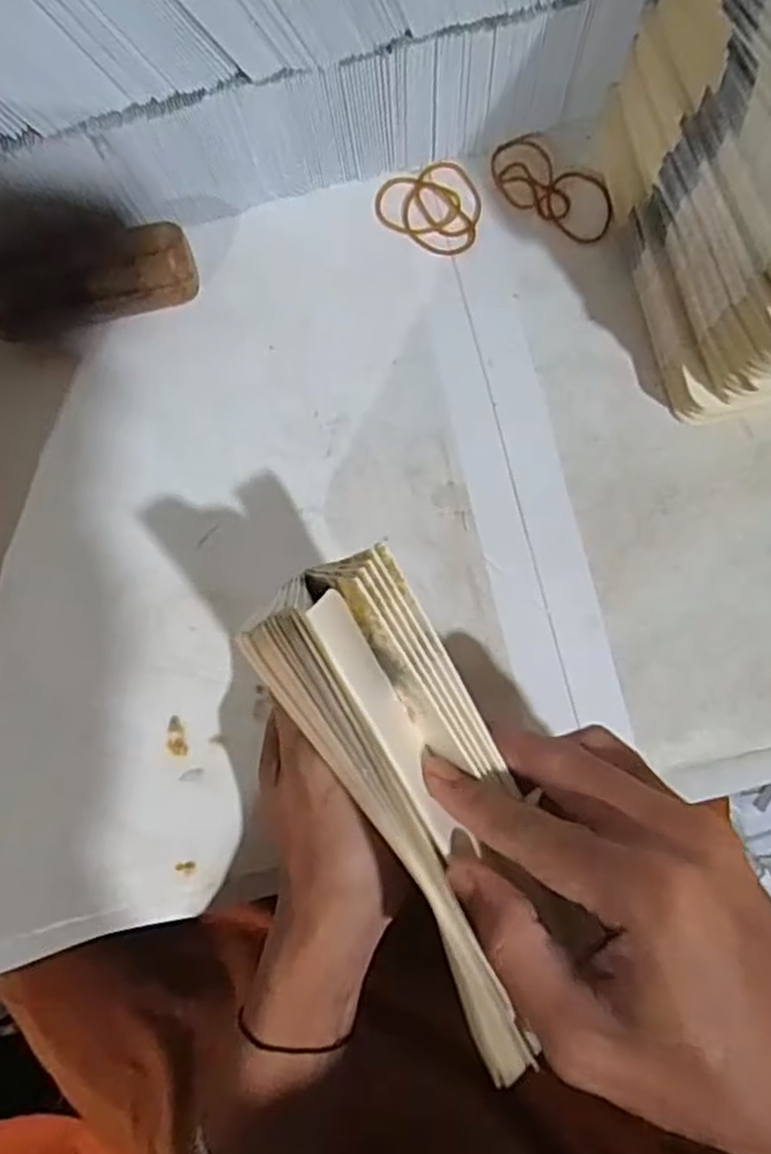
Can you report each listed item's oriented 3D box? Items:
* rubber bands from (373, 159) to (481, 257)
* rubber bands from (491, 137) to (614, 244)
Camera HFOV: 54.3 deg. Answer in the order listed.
[{"bbox_3d":[0.025,-0.190,0.381,0.056,0.004,0.045,30,85,5],"label":"rubber bands"},{"bbox_3d":[0.084,-0.197,0.379,0.070,0.004,0.036,38,86,6],"label":"rubber bands"}]

